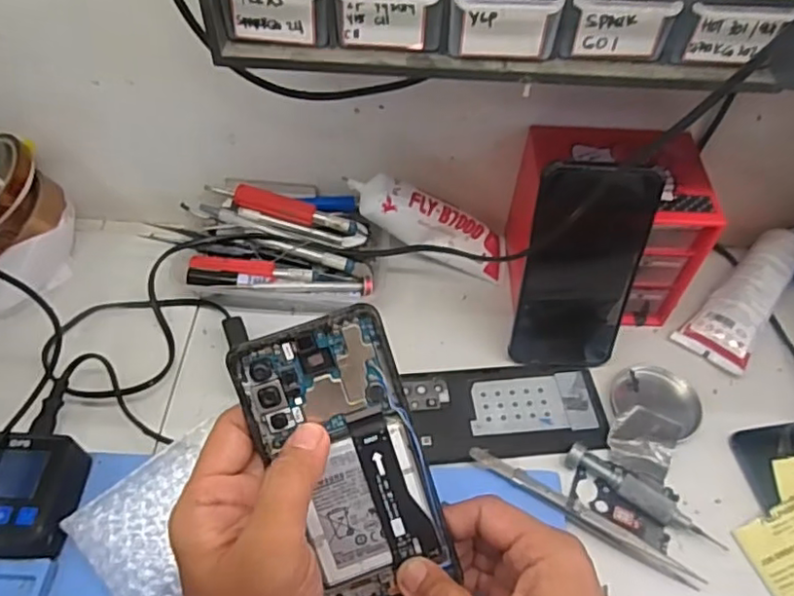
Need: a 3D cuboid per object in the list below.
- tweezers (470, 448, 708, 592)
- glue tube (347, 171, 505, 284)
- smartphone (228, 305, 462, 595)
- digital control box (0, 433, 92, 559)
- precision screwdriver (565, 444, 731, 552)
[{"bbox_3d":[0.119,0.141,0.398,0.155,0.016,0.010,26,56,17],"label":"tweezers"},{"bbox_3d":[0.027,-0.062,0.522,0.151,0.047,0.053,24,42,-26],"label":"glue tube"},{"bbox_3d":[-0.021,0.086,0.303,0.072,0.155,0.006,-18,11,-4],"label":"smartphone"},{"bbox_3d":[-0.237,0.120,0.378,0.074,0.029,0.071,1,52,-1],"label":"digital control box"},{"bbox_3d":[0.165,0.131,0.414,0.107,0.017,0.024,30,57,20],"label":"precision screwdriver"}]

